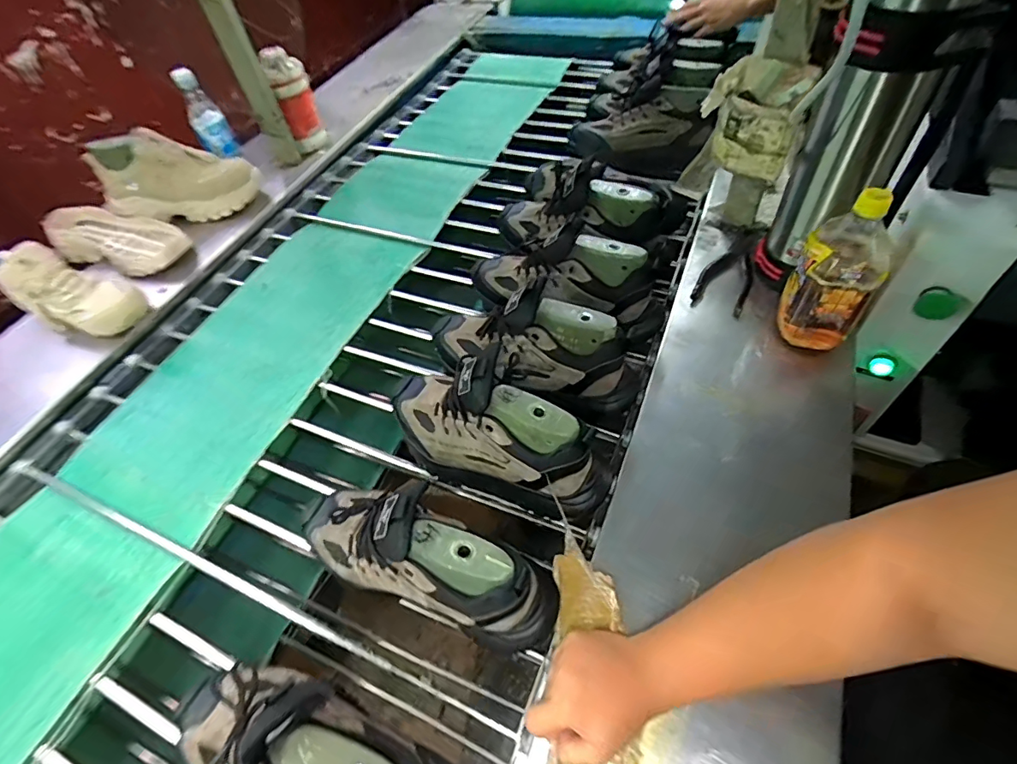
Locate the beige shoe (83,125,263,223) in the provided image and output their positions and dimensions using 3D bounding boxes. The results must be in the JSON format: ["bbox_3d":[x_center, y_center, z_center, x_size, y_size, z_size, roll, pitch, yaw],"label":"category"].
[{"bbox_3d":[-0.673,-0.415,0.998,0.301,0.153,0.098,2,55,-9],"label":"beige shoe"}]

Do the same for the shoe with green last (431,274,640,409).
[{"bbox_3d":[0.025,-0.050,0.654,0.294,0.137,0.097,19,59,17],"label":"shoe with green last"}]

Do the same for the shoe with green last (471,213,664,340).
[{"bbox_3d":[0.078,-0.153,0.707,0.292,0.134,0.091,14,58,14],"label":"shoe with green last"}]

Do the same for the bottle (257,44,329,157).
[{"bbox_3d":[-0.464,-0.616,1.088,0.082,0.186,0.071,-24,57,-12],"label":"bottle"}]

